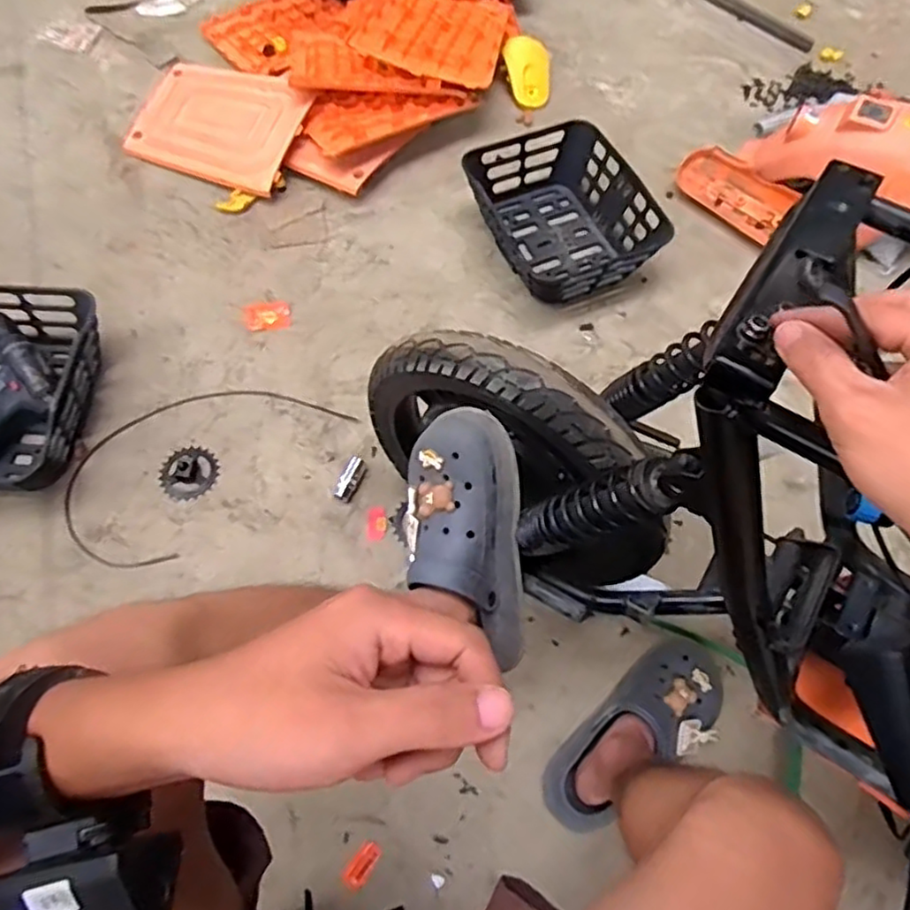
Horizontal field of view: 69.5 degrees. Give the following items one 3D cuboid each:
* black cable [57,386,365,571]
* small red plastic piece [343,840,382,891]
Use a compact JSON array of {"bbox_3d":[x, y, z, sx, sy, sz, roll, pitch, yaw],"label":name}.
[{"bbox_3d":[-0.391,-0.002,1.001,0.419,0.005,0.238,-40,71,-16],"label":"black cable"},{"bbox_3d":[-0.110,0.490,0.782,0.027,0.007,0.053,37,69,14],"label":"small red plastic piece"}]

